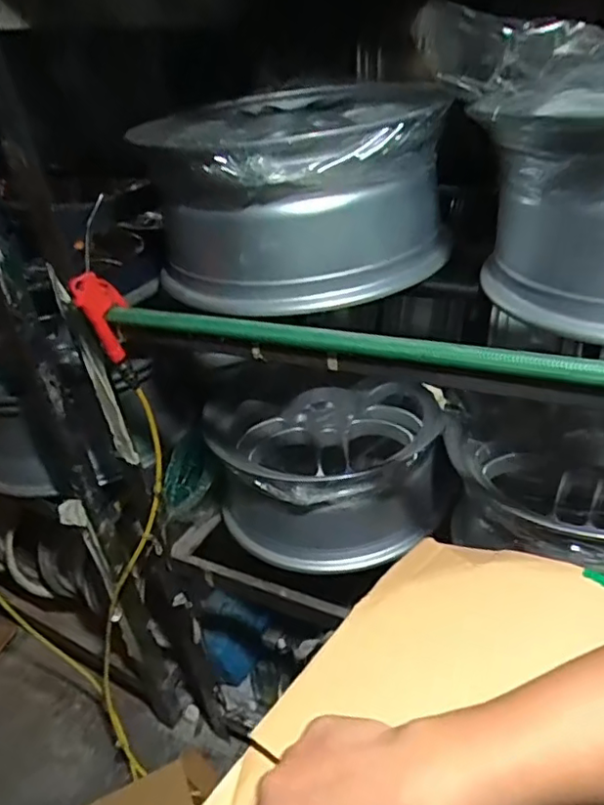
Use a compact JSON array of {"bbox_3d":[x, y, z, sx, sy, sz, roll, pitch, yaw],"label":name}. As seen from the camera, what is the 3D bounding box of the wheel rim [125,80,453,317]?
[{"bbox_3d":[0.005,-0.331,0.930,0.391,0.218,0.461,-2,32,9],"label":"wheel rim"}]

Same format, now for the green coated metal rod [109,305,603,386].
[{"bbox_3d":[0.102,-0.060,0.646,0.810,0.026,0.025,11,37,27],"label":"green coated metal rod"}]

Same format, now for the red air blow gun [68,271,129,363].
[{"bbox_3d":[-0.276,-0.119,0.847,0.063,0.132,0.021,-11,32,-5],"label":"red air blow gun"}]

